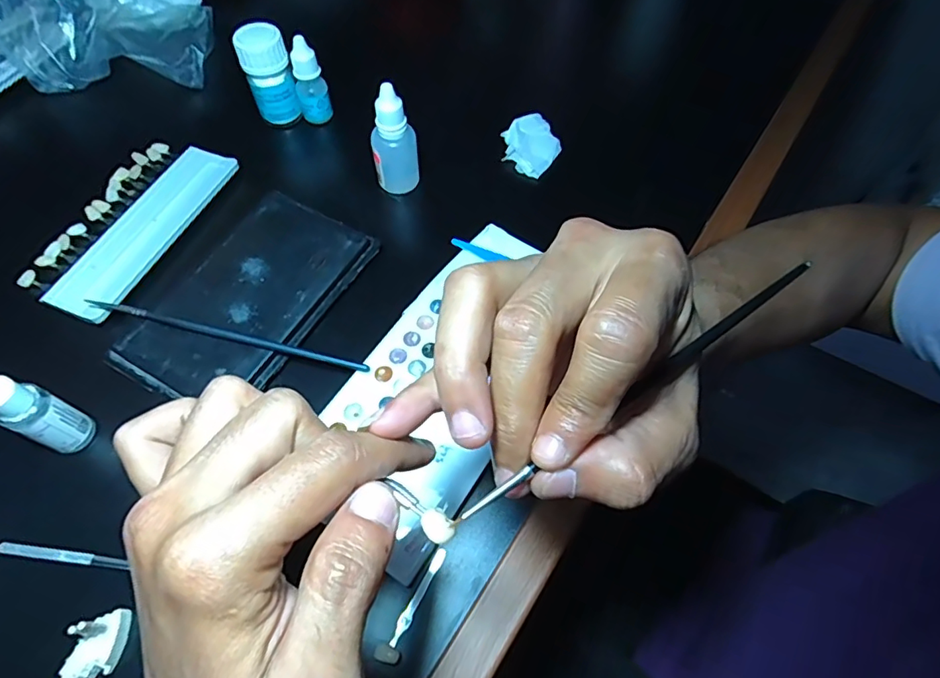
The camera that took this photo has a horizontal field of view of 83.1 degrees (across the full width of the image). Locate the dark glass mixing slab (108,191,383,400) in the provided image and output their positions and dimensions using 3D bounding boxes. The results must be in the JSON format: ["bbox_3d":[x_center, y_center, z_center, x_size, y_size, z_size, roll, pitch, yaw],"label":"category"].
[{"bbox_3d":[-0.136,-0.029,0.329,0.086,0.005,0.149,27,63,13],"label":"dark glass mixing slab"}]

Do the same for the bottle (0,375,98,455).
[{"bbox_3d":[-0.218,0.039,0.270,0.019,0.058,0.022,22,62,10],"label":"bottle"}]

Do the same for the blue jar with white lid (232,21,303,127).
[{"bbox_3d":[-0.149,-0.195,0.395,0.032,0.062,0.028,-22,64,-13],"label":"blue jar with white lid"}]

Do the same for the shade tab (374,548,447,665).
[{"bbox_3d":[-0.026,0.129,0.258,0.011,0.005,0.055,27,63,13],"label":"shade tab"}]

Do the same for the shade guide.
[{"bbox_3d":[-0.232,-0.080,0.367,0.072,0.012,0.148,19,62,9],"label":"shade guide"}]

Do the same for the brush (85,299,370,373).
[{"bbox_3d":[-0.143,-0.003,0.312,0.172,0.006,0.005,14,61,6],"label":"brush"}]

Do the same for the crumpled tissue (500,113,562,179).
[{"bbox_3d":[0.046,-0.149,0.403,0.041,0.018,0.043,27,63,13],"label":"crumpled tissue"}]

